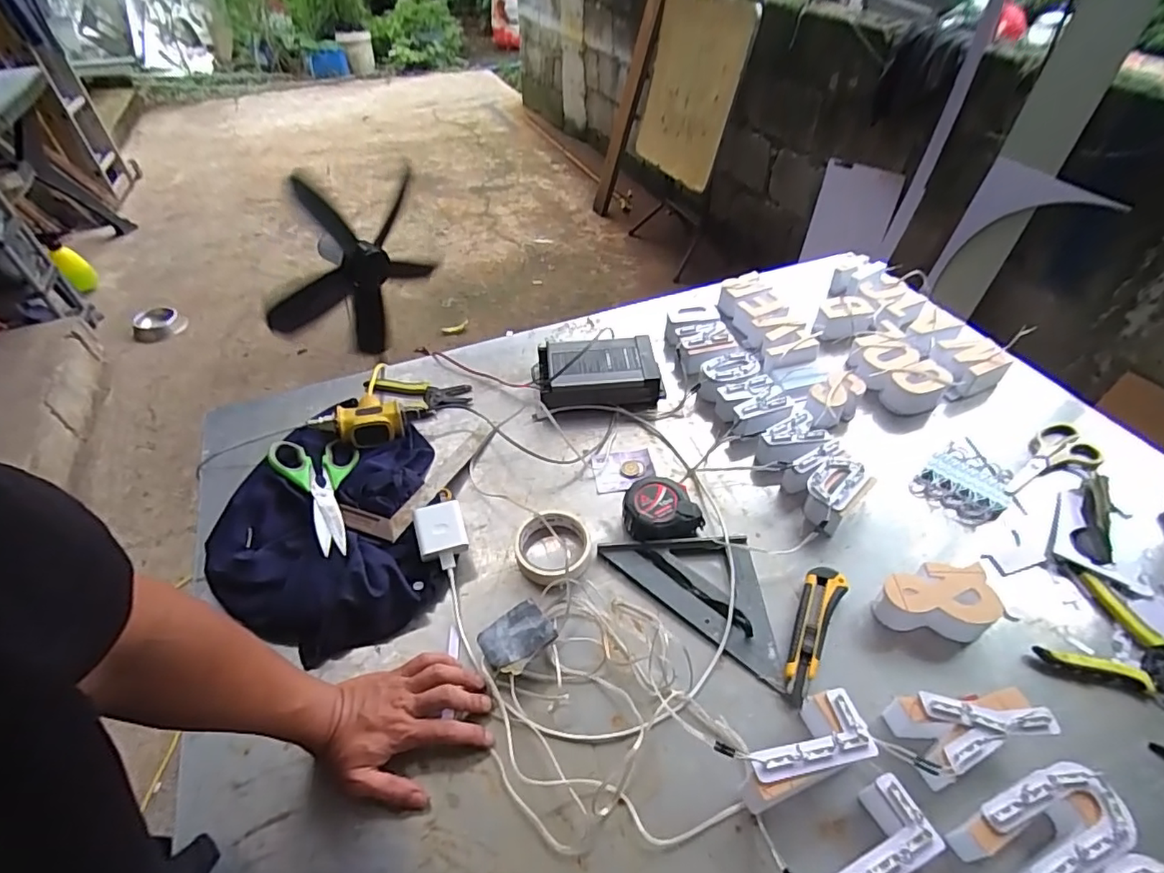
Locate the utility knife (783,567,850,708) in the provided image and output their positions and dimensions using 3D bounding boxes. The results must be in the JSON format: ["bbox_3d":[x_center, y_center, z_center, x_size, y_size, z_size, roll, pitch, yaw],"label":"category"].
[{"bbox_3d":[0.242,0.204,0.594,0.038,0.018,0.157,21,50,20],"label":"utility knife"}]

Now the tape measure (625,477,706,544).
[{"bbox_3d":[0.097,0.090,0.694,0.090,0.044,0.079,-4,47,-3],"label":"tape measure"}]

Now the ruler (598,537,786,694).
[{"bbox_3d":[0.146,0.159,0.635,0.225,0.015,0.114,33,64,28],"label":"ruler"}]

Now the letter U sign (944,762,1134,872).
[{"bbox_3d":[0.371,0.321,0.459,0.130,0.054,0.071,-20,49,-18],"label":"letter U sign"}]

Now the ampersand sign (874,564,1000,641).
[{"bbox_3d":[0.373,0.175,0.602,0.112,0.044,0.077,9,47,9],"label":"ampersand sign"}]

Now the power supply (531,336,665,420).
[{"bbox_3d":[0.024,-0.094,0.858,0.183,0.052,0.121,-4,47,-3],"label":"power supply"}]

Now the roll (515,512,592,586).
[{"bbox_3d":[-0.033,0.131,0.663,0.087,0.022,0.094,-1,46,1],"label":"roll"}]

